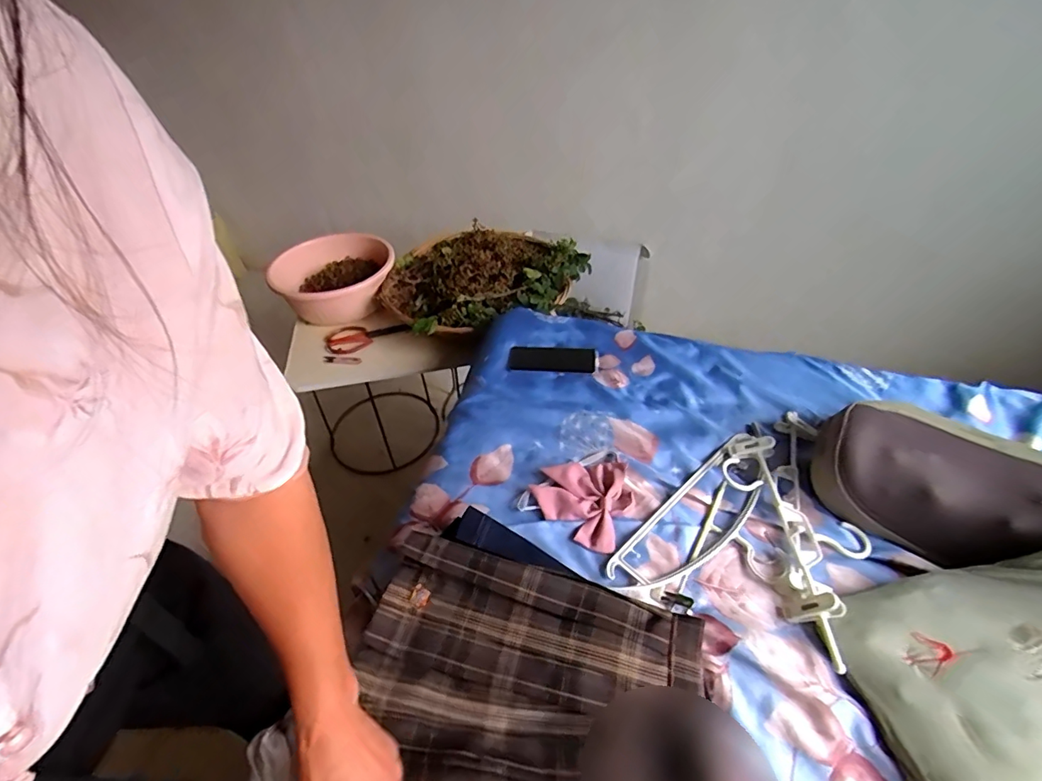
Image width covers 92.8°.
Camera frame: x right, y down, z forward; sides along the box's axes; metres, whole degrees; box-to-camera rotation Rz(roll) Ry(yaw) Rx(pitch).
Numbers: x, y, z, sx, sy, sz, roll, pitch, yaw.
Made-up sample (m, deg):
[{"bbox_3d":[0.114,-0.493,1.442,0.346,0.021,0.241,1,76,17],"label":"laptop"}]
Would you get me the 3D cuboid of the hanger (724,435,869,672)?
[{"bbox_3d":[0.389,0.186,0.664,0.130,0.052,0.320,-3,43,2],"label":"hanger"}]

